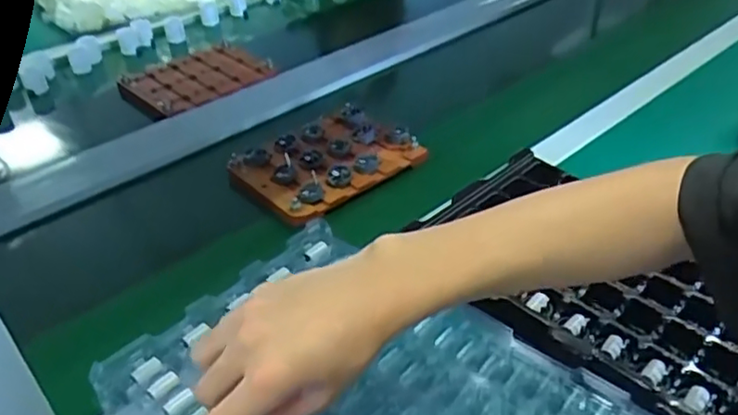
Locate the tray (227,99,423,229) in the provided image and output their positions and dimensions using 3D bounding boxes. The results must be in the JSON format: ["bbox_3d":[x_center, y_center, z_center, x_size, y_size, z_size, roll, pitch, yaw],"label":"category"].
[{"bbox_3d":[-0.047,-0.058,0.732,0.198,0.021,0.153,-28,44,-30],"label":"tray"}]

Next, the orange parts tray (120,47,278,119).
[{"bbox_3d":[-0.261,-0.195,0.945,0.192,0.027,0.157,-27,43,-29],"label":"orange parts tray"}]

